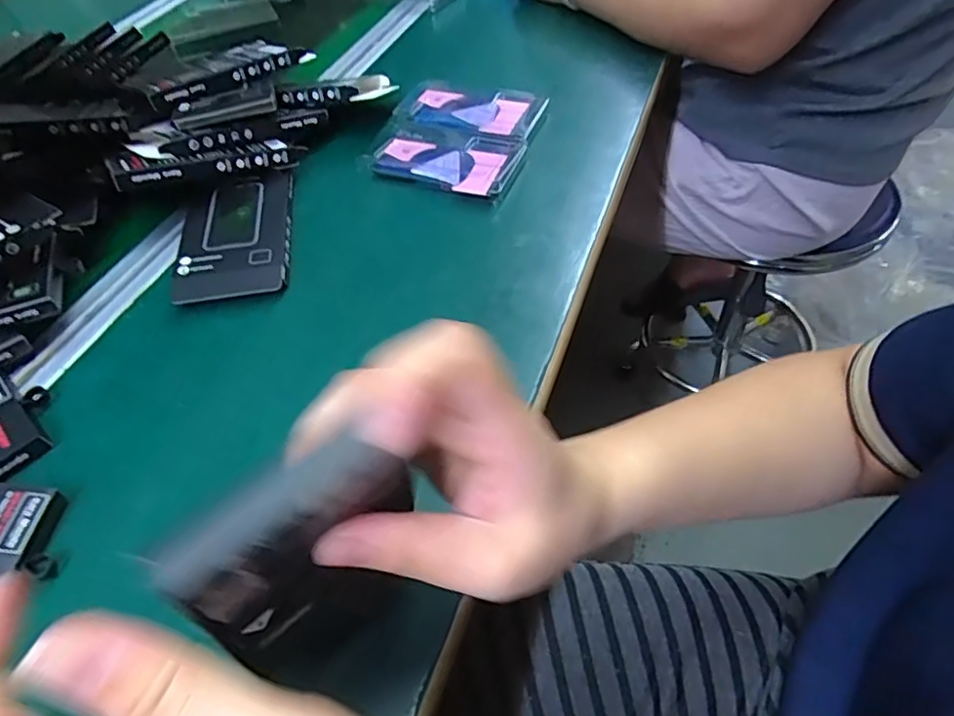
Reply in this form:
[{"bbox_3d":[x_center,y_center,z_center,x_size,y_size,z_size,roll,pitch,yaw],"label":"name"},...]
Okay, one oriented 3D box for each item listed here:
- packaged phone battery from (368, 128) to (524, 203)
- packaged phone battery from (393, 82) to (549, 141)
[{"bbox_3d":[-0.027,-0.169,0.496,0.125,0.012,0.077,17,54,17],"label":"packaged phone battery"},{"bbox_3d":[-0.008,-0.232,0.541,0.138,0.010,0.082,19,55,18],"label":"packaged phone battery"}]

